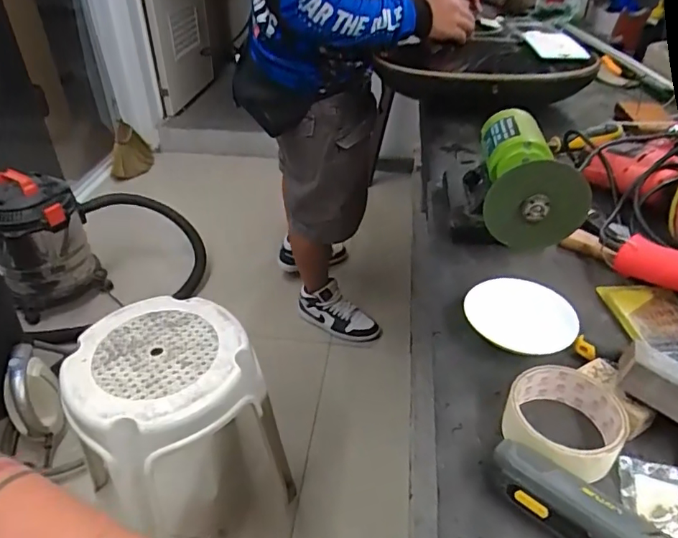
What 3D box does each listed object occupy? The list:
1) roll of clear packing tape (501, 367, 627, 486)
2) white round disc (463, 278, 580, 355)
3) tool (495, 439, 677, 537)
[{"bbox_3d":[0.176,0.123,0.416,0.085,0.041,0.092,1,37,-1],"label":"roll of clear packing tape"},{"bbox_3d":[0.173,0.043,0.507,0.093,0.008,0.099,-6,41,5],"label":"white round disc"},{"bbox_3d":[0.187,0.184,0.334,0.037,0.039,0.195,-29,46,-33],"label":"tool"}]

